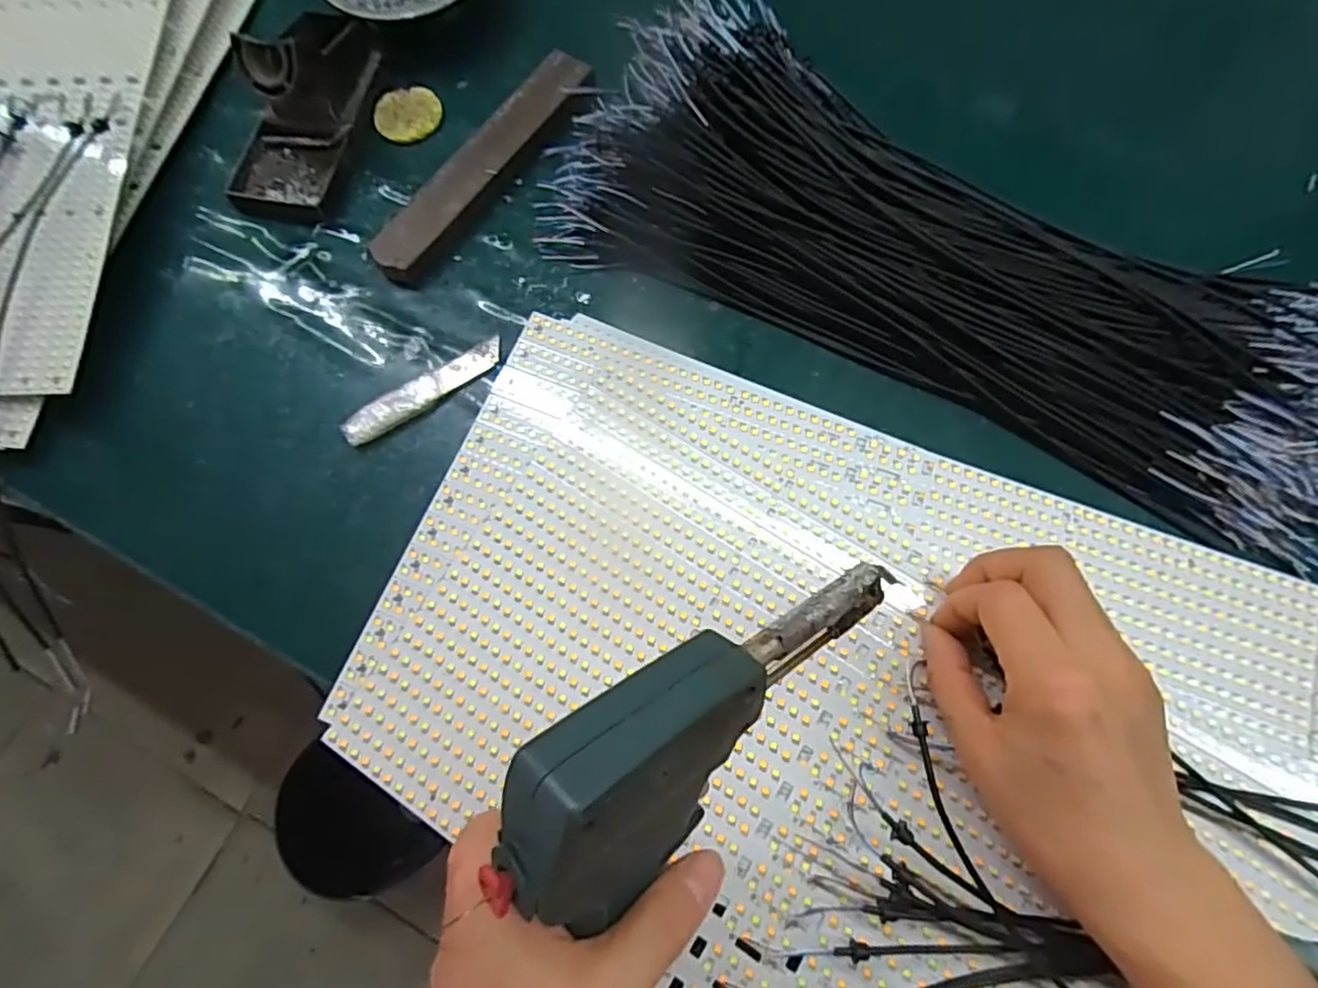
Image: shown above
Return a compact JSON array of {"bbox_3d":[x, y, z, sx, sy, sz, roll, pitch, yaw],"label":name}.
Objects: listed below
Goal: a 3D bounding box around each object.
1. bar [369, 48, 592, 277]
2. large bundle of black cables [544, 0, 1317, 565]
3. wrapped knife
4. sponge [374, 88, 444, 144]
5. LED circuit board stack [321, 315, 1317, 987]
[{"bbox_3d":[-0.115,-0.220,0.438,0.032,0.023,0.198,34,78,12],"label":"bar"},{"bbox_3d":[0.180,-0.150,0.371,0.486,0.060,0.184,25,76,10],"label":"large bundle of black cables"},{"bbox_3d":[-0.139,-0.062,0.393,0.103,0.011,0.019,-38,75,-9],"label":"wrapped knife"},{"bbox_3d":[-0.175,-0.265,0.462,0.045,0.010,0.042,-14,73,-2],"label":"sponge"},{"bbox_3d":[0.076,0.095,0.302,0.430,0.017,0.295,27,73,9],"label":"LED circuit board stack"}]

